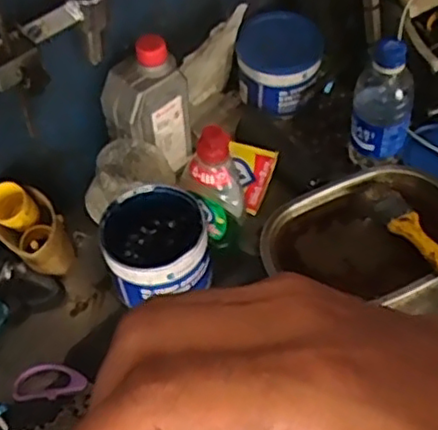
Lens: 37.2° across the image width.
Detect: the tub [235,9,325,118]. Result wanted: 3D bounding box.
[{"bbox_3d":[0.075,-0.187,0.799,0.098,0.087,0.088,8,55,10],"label":"tub"}]

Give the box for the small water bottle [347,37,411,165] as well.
[{"bbox_3d":[0.179,-0.125,0.707,0.064,0.153,0.061,11,56,12],"label":"small water bottle"}]

